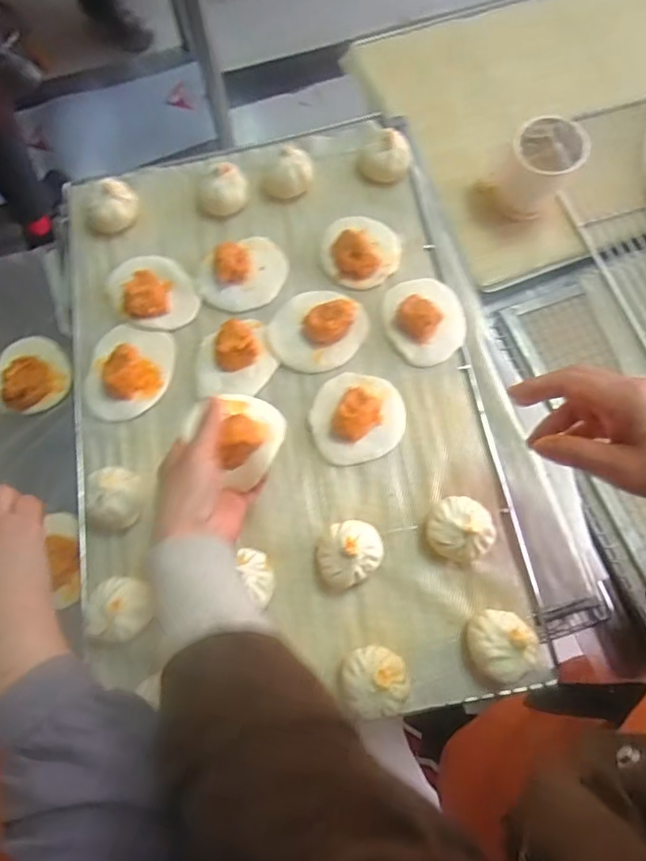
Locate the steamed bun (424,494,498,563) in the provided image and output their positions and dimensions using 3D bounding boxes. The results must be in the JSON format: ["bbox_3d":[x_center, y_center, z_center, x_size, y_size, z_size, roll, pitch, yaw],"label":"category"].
[{"bbox_3d":[0.119,0.087,0.466,0.054,0.047,0.054,1,72,-2],"label":"steamed bun"}]

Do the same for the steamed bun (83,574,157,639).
[{"bbox_3d":[-0.166,0.146,0.436,0.055,0.044,0.047,12,72,2],"label":"steamed bun"}]

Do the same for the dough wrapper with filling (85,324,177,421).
[{"bbox_3d":[-0.190,-0.062,0.512,0.082,0.029,0.099,11,72,2],"label":"dough wrapper with filling"}]

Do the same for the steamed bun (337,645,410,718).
[{"bbox_3d":[0.040,0.199,0.423,0.051,0.044,0.048,1,72,-2],"label":"steamed bun"}]

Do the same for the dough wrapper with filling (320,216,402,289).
[{"bbox_3d":[0.041,-0.195,0.563,0.082,0.022,0.087,4,72,0],"label":"dough wrapper with filling"}]

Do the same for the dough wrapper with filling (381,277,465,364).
[{"bbox_3d":[0.108,-0.119,0.536,0.087,0.034,0.094,1,72,-2],"label":"dough wrapper with filling"}]

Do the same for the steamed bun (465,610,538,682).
[{"bbox_3d":[0.144,0.175,0.435,0.050,0.045,0.051,13,73,2],"label":"steamed bun"}]

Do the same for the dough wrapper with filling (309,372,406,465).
[{"bbox_3d":[0.032,-0.018,0.502,0.087,0.030,0.087,1,72,-2],"label":"dough wrapper with filling"}]

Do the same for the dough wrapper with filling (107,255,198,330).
[{"bbox_3d":[-0.176,-0.146,0.538,0.080,0.025,0.087,1,72,-2],"label":"dough wrapper with filling"}]

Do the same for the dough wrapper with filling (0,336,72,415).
[{"bbox_3d":[-0.324,-0.061,0.577,0.085,0.026,0.089,0,72,0],"label":"dough wrapper with filling"}]

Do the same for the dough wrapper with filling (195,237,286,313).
[{"bbox_3d":[-0.085,-0.173,0.551,0.092,0.034,0.084,-9,73,-4],"label":"dough wrapper with filling"}]

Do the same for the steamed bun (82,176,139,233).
[{"bbox_3d":[-0.224,-0.236,0.558,0.058,0.033,0.046,-26,75,-10],"label":"steamed bun"}]

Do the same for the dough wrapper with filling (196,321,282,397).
[{"bbox_3d":[-0.090,-0.073,0.523,0.080,0.026,0.073,1,72,-2],"label":"dough wrapper with filling"}]

